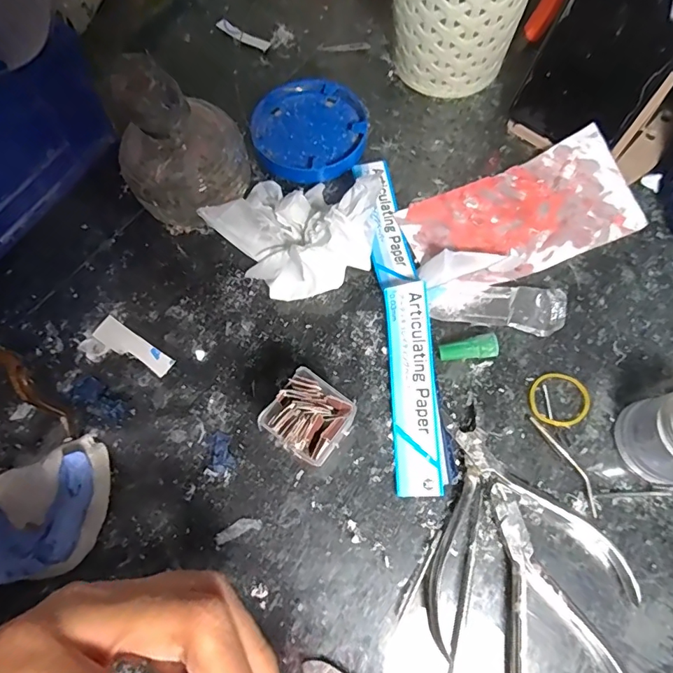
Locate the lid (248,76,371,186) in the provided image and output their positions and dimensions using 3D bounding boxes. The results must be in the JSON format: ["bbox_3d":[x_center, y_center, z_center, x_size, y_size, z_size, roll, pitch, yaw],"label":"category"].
[{"bbox_3d":[-0.020,-0.146,0.334,0.080,0.014,0.078,-1,70,2],"label":"lid"}]

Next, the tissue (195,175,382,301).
[{"bbox_3d":[-0.028,-0.064,0.293,0.100,0.035,0.079,9,70,5],"label":"tissue"}]

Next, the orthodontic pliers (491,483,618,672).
[{"bbox_3d":[0.099,0.136,0.227,0.053,0.010,0.123,-15,70,-3],"label":"orthodontic pliers"}]

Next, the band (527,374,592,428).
[{"bbox_3d":[0.126,0.036,0.267,0.032,0.004,0.031,-1,70,2],"label":"band"}]

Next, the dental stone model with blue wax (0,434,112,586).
[{"bbox_3d":[-0.155,0.094,0.243,0.076,0.024,0.058,-26,71,-7],"label":"dental stone model with blue wax"}]

